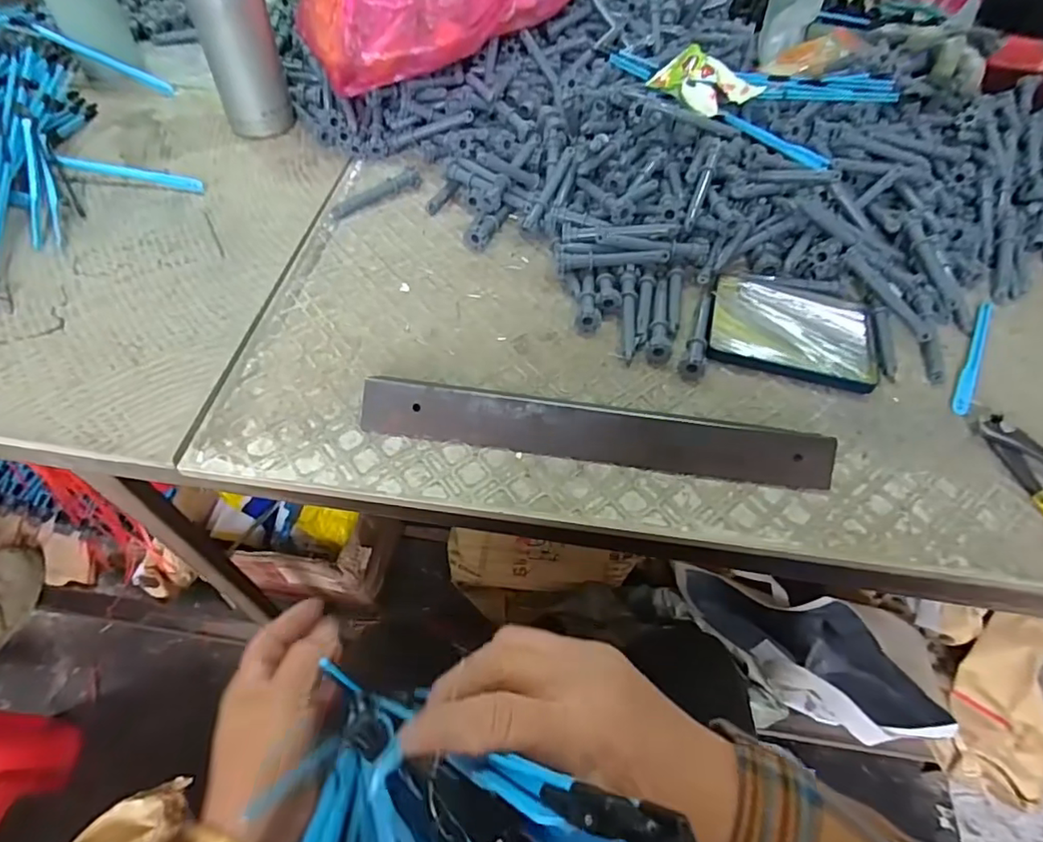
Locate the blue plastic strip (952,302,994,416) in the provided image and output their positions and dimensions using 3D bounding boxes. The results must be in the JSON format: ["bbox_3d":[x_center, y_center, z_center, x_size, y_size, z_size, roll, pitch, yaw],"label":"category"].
[{"bbox_3d":[0.365,-0.055,0.452,0.011,0.004,0.137,29,59,15],"label":"blue plastic strip"}]

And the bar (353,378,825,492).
[{"bbox_3d":[0.049,0.007,0.382,0.310,0.026,0.034,7,56,1],"label":"bar"}]

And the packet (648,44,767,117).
[{"bbox_3d":[0.178,-0.330,0.547,0.060,0.027,0.093,-38,66,-25],"label":"packet"}]

